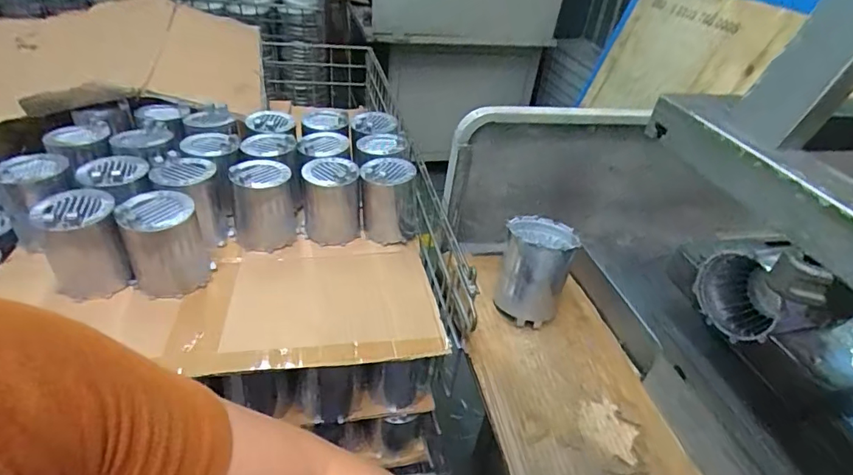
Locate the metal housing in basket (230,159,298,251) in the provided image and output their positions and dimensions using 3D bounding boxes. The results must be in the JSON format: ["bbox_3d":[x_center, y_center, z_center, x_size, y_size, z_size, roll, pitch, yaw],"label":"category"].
[{"bbox_3d":[-0.248,-0.048,0.731,0.085,0.122,0.080,-8,39,-20],"label":"metal housing in basket"}]

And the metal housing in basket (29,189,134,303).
[{"bbox_3d":[-0.434,0.007,0.610,0.085,0.112,0.096,-21,45,-32],"label":"metal housing in basket"}]

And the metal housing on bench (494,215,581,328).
[{"bbox_3d":[0.145,0.045,0.655,0.093,0.113,0.108,16,38,12],"label":"metal housing on bench"}]

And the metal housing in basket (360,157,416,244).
[{"bbox_3d":[-0.063,-0.058,0.784,0.088,0.117,0.079,-2,38,-12],"label":"metal housing in basket"}]

